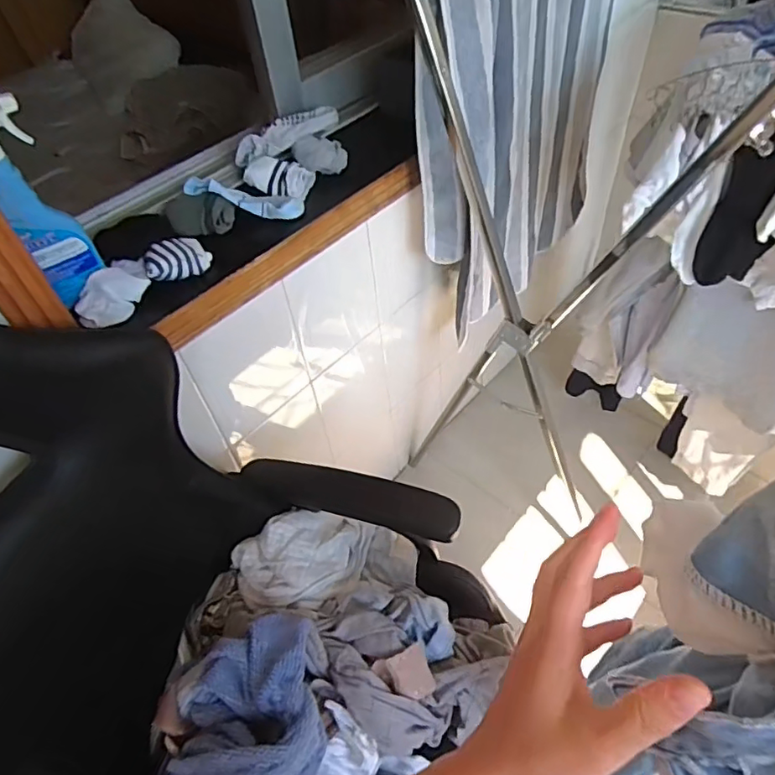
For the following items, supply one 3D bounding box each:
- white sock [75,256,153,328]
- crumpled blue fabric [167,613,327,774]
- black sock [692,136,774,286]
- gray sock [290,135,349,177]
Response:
[{"bbox_3d":[-0.384,-0.138,0.794,0.083,0.040,0.122,17,54,19],"label":"white sock"},{"bbox_3d":[-0.166,0.394,0.701,0.180,0.067,0.220,2,50,8],"label":"crumpled blue fabric"},{"bbox_3d":[0.492,-0.235,0.767,0.086,0.213,0.057,25,57,24],"label":"black sock"},{"bbox_3d":[-0.116,-0.404,0.972,0.086,0.041,0.064,13,53,16],"label":"gray sock"}]

